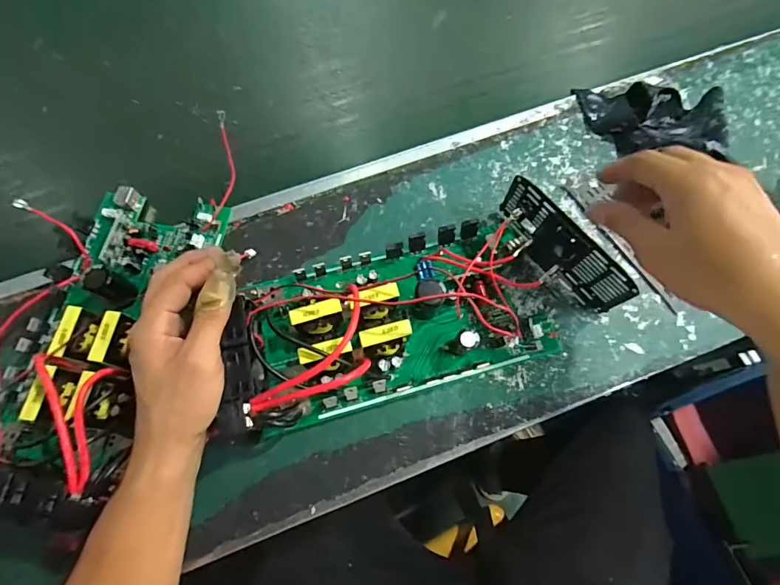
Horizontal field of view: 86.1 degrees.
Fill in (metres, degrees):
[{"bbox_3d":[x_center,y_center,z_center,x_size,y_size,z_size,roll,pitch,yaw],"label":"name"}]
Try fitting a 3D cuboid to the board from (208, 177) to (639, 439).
[{"bbox_3d":[0.028,0.007,0.343,0.320,0.068,0.134,-19,71,-9],"label":"board"}]

